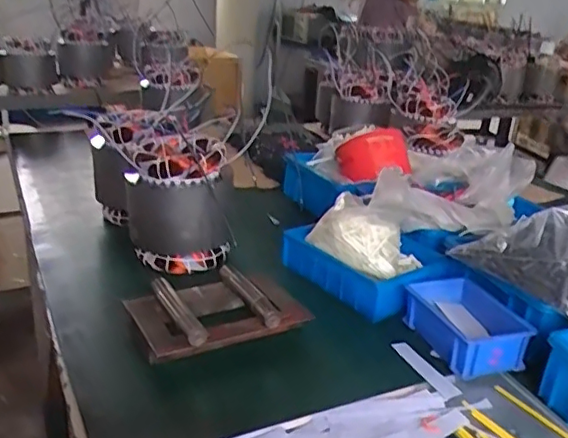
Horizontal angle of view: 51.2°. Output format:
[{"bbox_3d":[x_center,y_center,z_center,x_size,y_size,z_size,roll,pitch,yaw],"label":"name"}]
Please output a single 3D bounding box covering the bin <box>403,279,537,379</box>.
[{"bbox_3d":[0.223,0.129,0.732,0.104,0.054,0.149,-3,24,-17],"label":"bin"}]

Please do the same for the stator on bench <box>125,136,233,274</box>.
[{"bbox_3d":[-0.160,-0.030,0.899,0.143,0.162,0.129,-5,25,-22],"label":"stator on bench"}]

